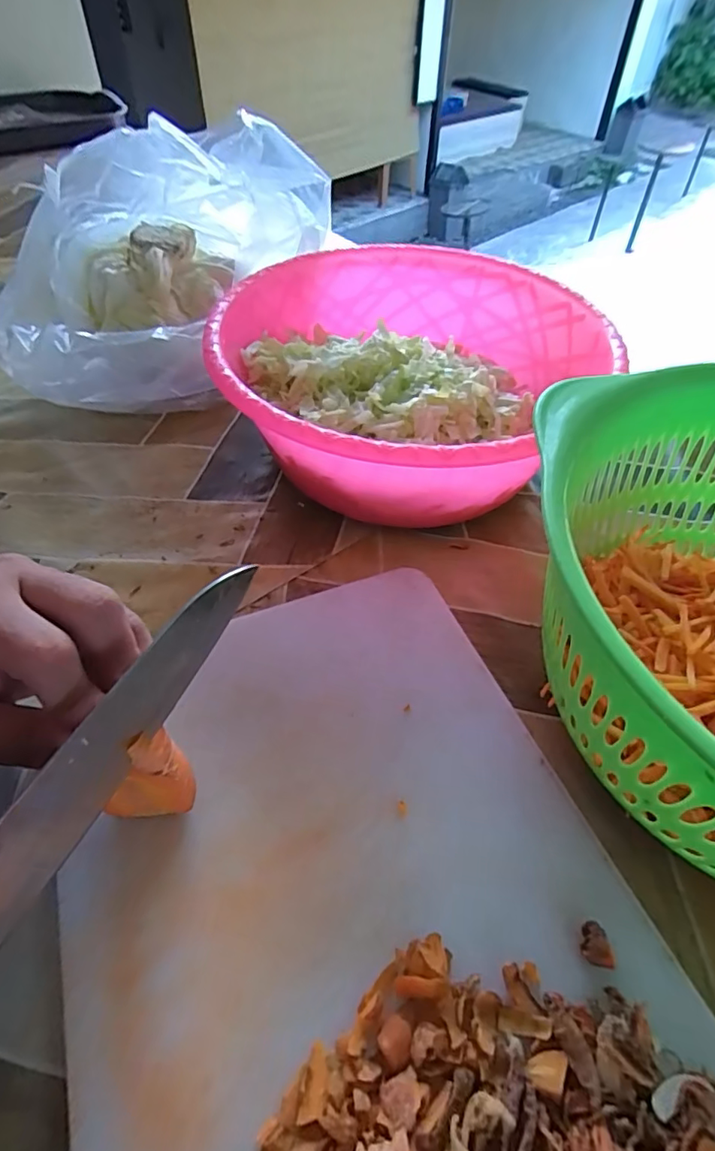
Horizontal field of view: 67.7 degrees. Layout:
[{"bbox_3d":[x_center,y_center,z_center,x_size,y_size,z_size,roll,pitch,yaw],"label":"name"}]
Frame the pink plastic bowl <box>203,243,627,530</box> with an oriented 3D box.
[{"bbox_3d":[0.022,-0.121,0.351,0.214,0.108,0.234,1,51,-1],"label":"pink plastic bowl"}]

